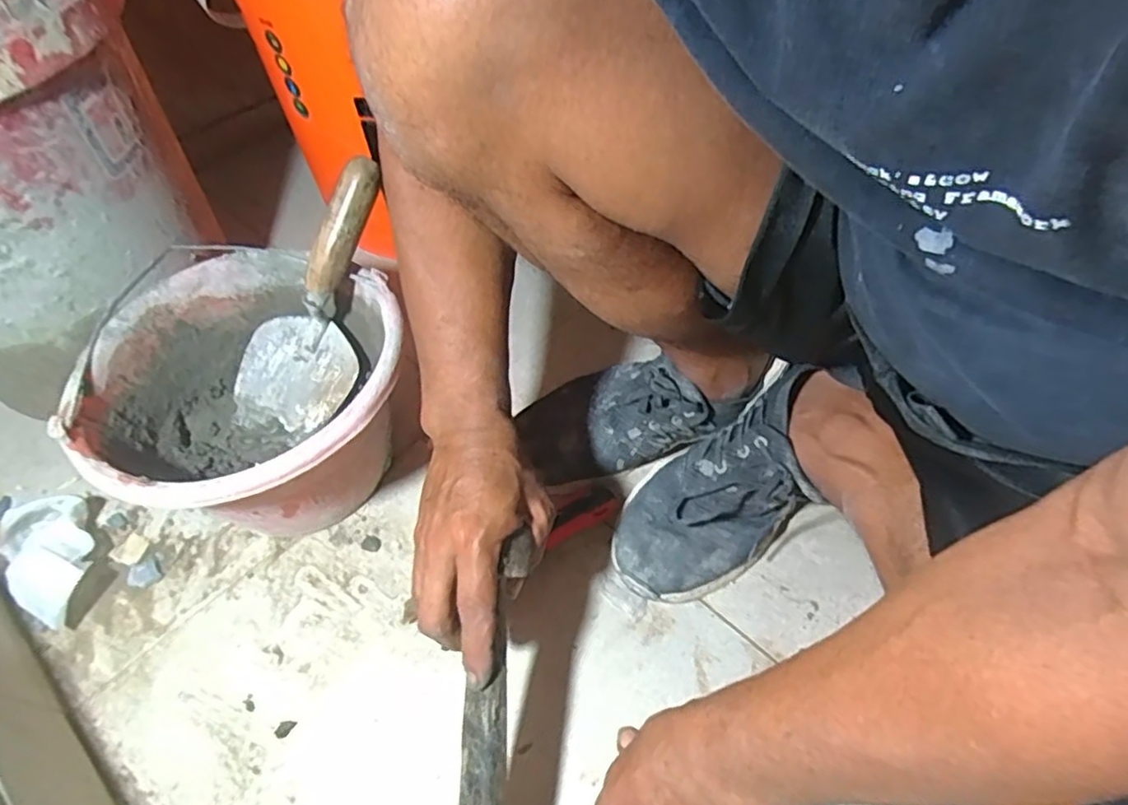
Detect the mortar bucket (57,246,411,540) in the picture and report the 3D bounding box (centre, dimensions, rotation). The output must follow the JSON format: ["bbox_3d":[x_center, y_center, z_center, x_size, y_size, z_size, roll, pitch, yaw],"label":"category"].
[{"bbox_3d":[-0.250,0.009,0.555,0.239,0.162,0.235,0,53,1],"label":"mortar bucket"}]

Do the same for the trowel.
[{"bbox_3d":[-0.210,-0.092,0.550,0.083,0.236,0.065,34,23,21],"label":"trowel"}]

